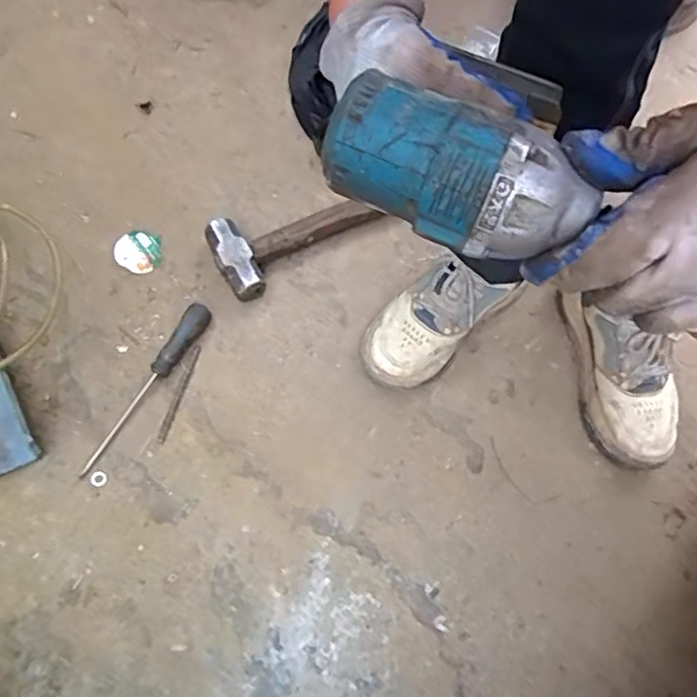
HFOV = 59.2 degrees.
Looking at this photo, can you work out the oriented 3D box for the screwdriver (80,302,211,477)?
[{"bbox_3d":[-0.250,0.043,0.761,0.029,0.024,0.254,25,64,12],"label":"screwdriver"}]

